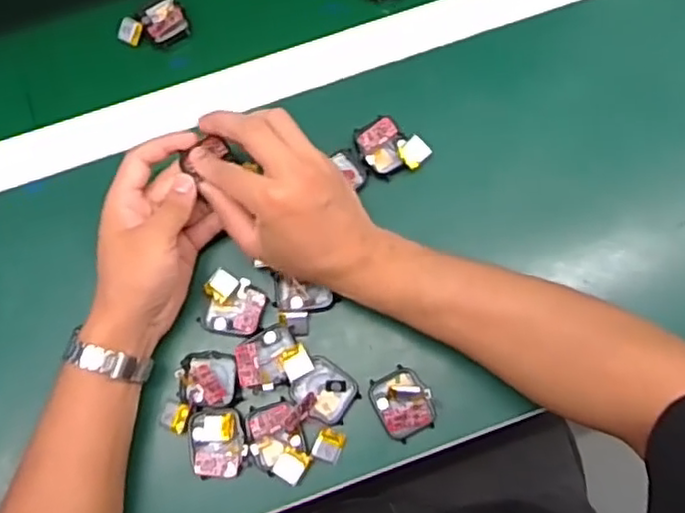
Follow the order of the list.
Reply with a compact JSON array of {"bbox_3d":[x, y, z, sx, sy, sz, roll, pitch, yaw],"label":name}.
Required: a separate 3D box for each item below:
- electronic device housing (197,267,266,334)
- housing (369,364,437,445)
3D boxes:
[{"bbox_3d":[-0.081,0.035,0.491,0.044,0.010,0.042,13,76,4],"label":"electronic device housing"},{"bbox_3d":[0.044,0.105,0.473,0.038,0.018,0.049,-26,77,-6],"label":"housing"}]

